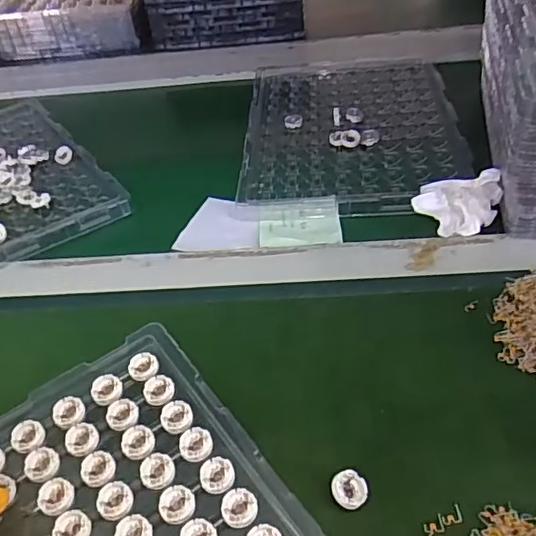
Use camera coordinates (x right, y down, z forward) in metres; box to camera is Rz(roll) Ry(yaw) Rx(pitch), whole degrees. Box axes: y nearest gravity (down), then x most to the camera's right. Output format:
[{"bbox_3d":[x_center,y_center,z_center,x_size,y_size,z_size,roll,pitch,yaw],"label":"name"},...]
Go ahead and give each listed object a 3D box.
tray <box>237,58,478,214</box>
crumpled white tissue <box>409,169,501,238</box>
[{"bbox_3d":[0.103,-0.186,0.708,0.254,0.015,0.362,-2,44,6],"label":"tray"},{"bbox_3d":[0.181,-0.061,0.539,0.079,0.037,0.066,8,46,15],"label":"crumpled white tissue"}]

